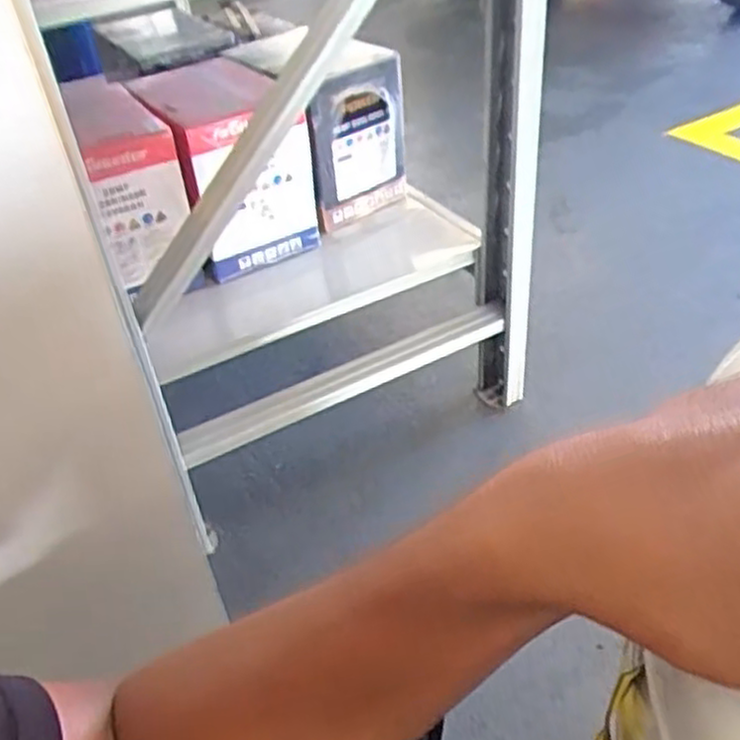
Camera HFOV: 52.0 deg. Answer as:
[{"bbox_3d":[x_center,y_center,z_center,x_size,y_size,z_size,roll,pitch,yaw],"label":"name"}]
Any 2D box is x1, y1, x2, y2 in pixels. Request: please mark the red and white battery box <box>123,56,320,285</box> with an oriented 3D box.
[{"bbox_3d":[-0.222,-0.317,1.162,0.196,0.234,0.297,-24,43,-20],"label":"red and white battery box"}]

